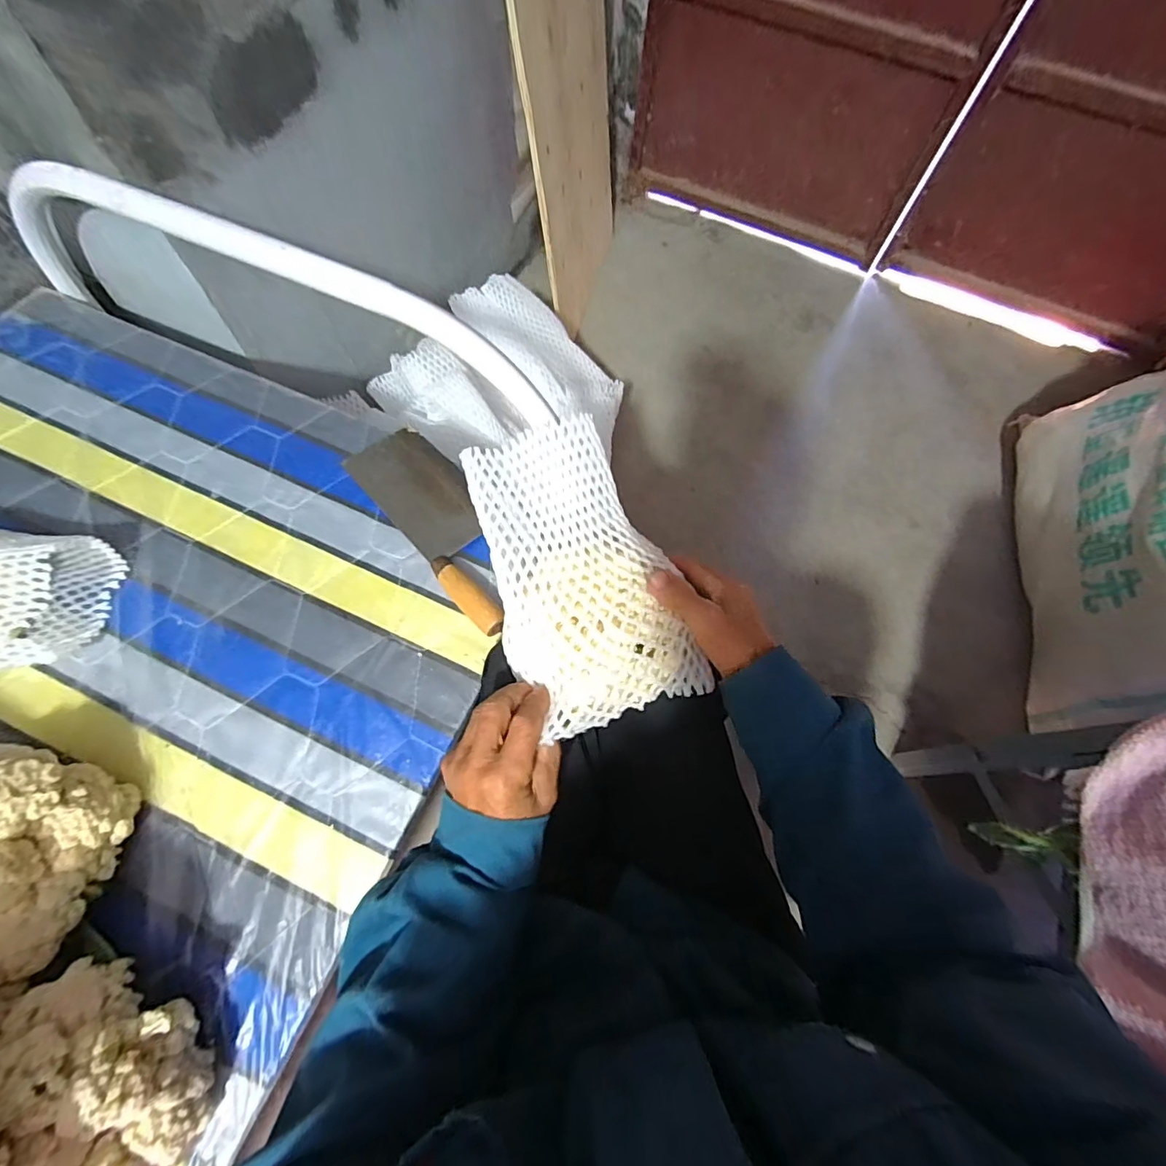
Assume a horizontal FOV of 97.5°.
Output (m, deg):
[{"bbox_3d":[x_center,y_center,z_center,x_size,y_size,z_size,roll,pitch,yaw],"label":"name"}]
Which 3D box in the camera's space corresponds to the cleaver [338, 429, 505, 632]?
[{"bbox_3d":[-0.152,-0.075,0.566,0.099,0.026,0.281,-38,74,-17],"label":"cleaver"}]

